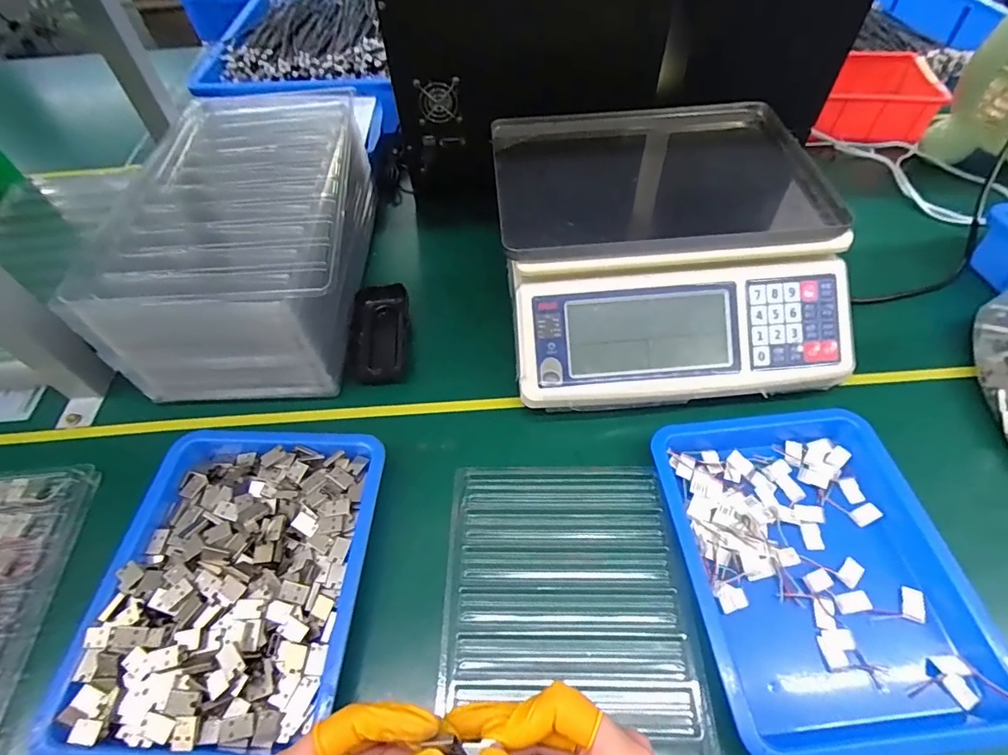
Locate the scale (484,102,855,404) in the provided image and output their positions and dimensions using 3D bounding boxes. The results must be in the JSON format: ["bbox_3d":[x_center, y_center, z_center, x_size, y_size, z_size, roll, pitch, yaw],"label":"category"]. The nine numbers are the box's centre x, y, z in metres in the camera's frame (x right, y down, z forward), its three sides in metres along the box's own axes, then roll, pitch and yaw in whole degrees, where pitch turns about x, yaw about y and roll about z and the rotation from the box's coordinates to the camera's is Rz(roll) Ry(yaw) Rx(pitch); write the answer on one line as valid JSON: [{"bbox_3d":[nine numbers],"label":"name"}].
[{"bbox_3d":[0.137,-0.148,0.463,0.280,0.088,0.328,-4,54,-1],"label":"scale"}]

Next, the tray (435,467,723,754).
[{"bbox_3d":[0.042,0.196,0.317,0.162,0.026,0.297,-2,58,1],"label":"tray"}]

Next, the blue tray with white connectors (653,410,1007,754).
[{"bbox_3d":[0.211,0.121,0.347,0.177,0.030,0.226,-4,54,-1],"label":"blue tray with white connectors"}]

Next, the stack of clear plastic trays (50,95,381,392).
[{"bbox_3d":[-0.242,-0.133,0.479,0.199,0.133,0.294,-5,54,-2],"label":"stack of clear plastic trays"}]

